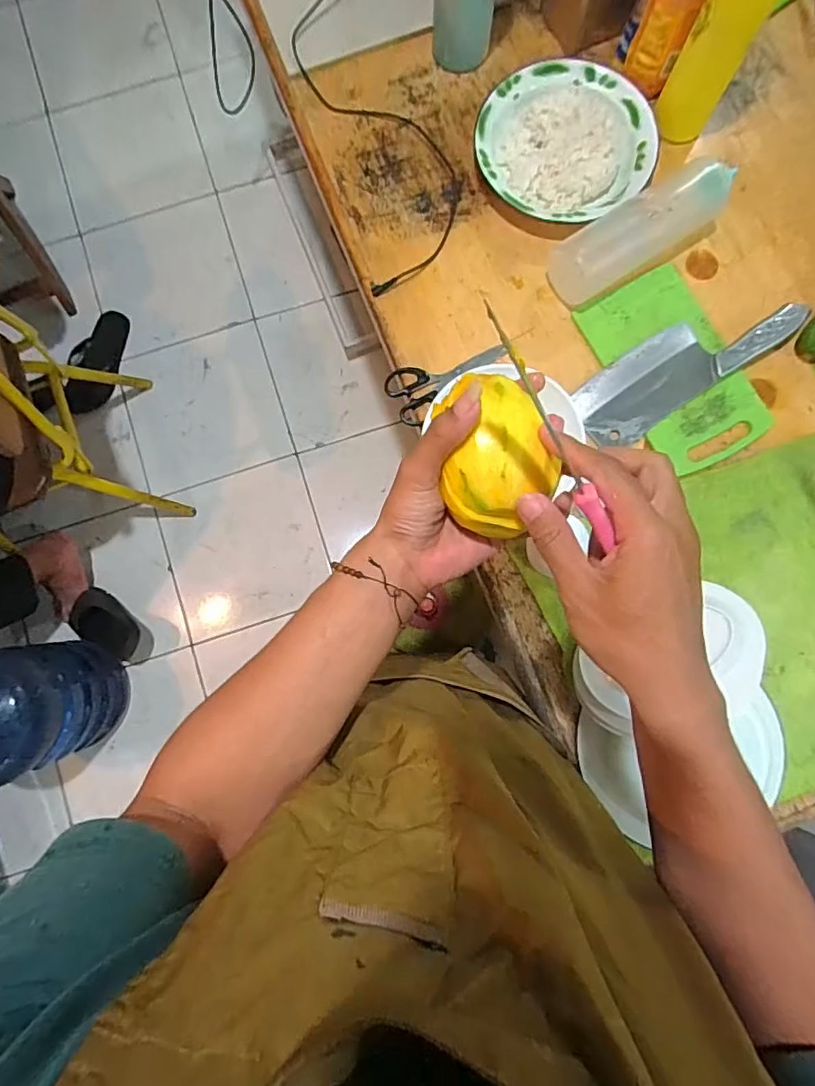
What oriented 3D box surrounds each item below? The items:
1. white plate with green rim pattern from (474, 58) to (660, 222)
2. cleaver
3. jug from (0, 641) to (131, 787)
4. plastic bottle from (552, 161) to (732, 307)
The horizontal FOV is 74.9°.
[{"bbox_3d":[0.192,-0.484,0.642,0.207,0.036,0.203,0,81,3],"label":"white plate with green rim pattern"},{"bbox_3d":[0.319,-0.210,0.614,0.268,0.035,0.087,-34,84,-3],"label":"cleaver"},{"bbox_3d":[-0.841,0.345,1.123,0.253,0.506,0.243,-3,83,1],"label":"jug"},{"bbox_3d":[0.270,-0.363,0.611,0.215,0.090,0.063,-32,83,-2],"label":"plastic bottle"}]

